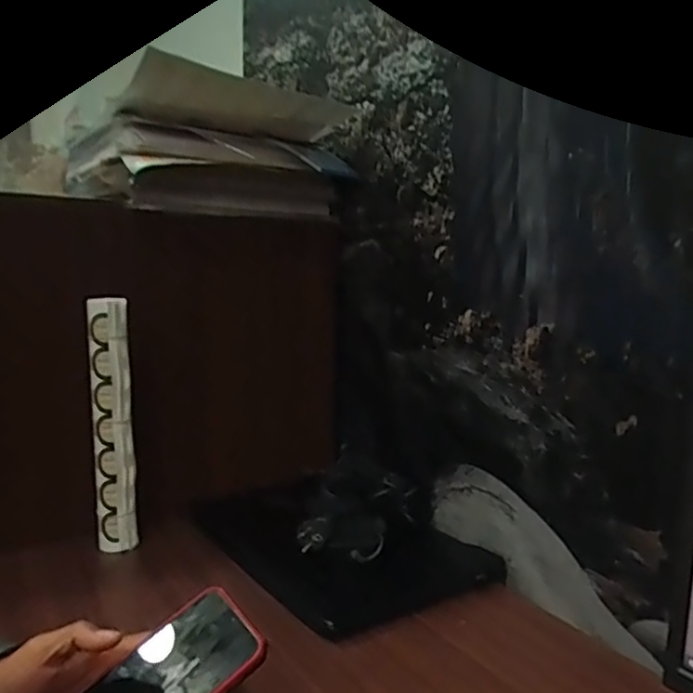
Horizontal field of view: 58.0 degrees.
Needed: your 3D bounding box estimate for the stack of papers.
[{"bbox_3d":[-0.220,-0.290,0.980,0.377,0.169,0.267,-6,9,-38],"label":"stack of papers"}]

